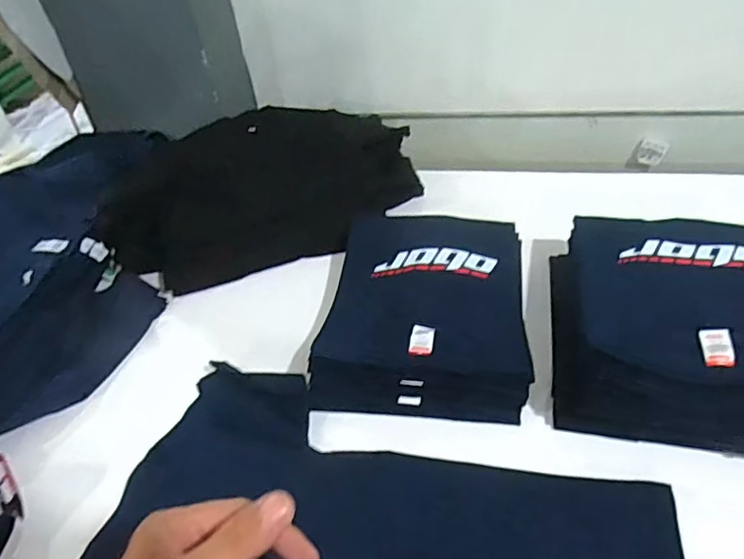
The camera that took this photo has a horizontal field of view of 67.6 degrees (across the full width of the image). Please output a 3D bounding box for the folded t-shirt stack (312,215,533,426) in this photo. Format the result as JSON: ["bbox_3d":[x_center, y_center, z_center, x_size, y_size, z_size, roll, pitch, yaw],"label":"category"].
[{"bbox_3d":[0.081,0.035,0.875,0.307,0.079,0.366,2,44,9],"label":"folded t-shirt stack"}]

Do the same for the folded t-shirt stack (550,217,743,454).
[{"bbox_3d":[0.423,0.066,0.767,0.313,0.123,0.358,4,44,12],"label":"folded t-shirt stack"}]

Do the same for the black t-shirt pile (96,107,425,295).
[{"bbox_3d":[-0.208,-0.177,1.088,0.590,0.193,0.243,-16,44,-10],"label":"black t-shirt pile"}]

